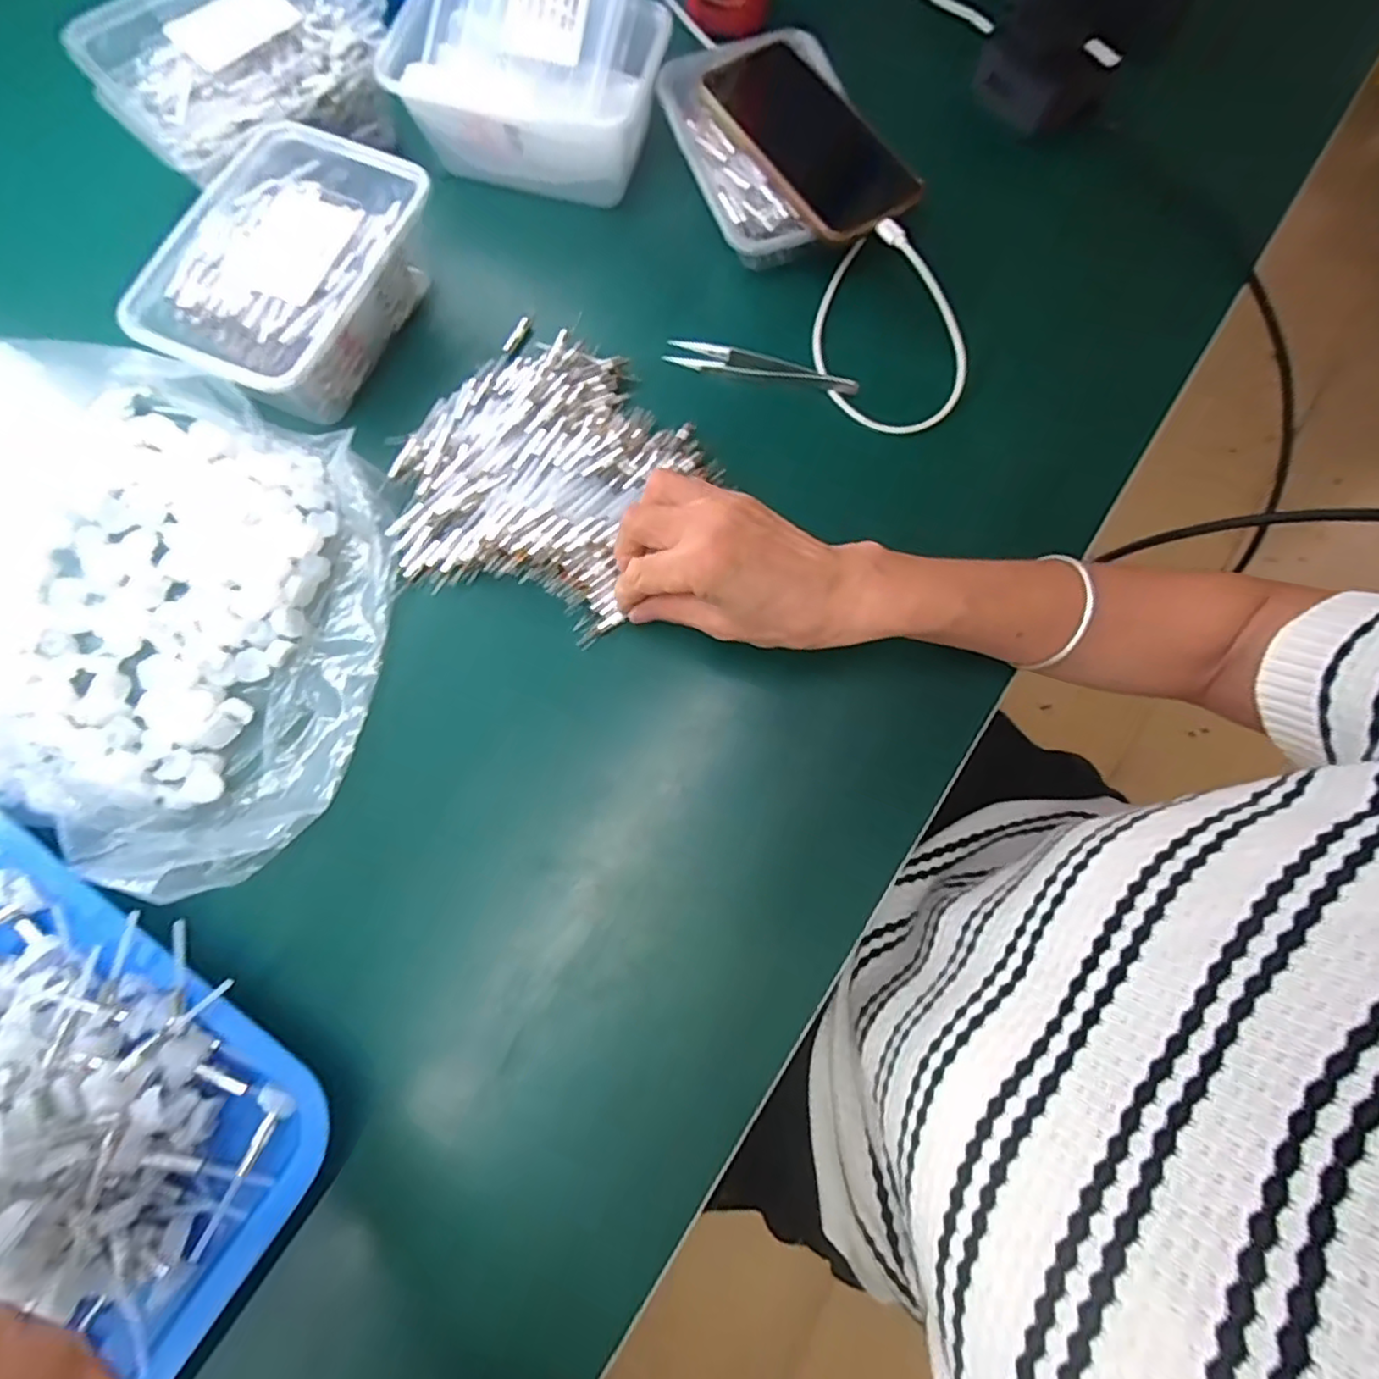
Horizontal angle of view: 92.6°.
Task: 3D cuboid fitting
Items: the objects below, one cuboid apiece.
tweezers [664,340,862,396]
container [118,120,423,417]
[{"bbox_3d":[0.046,-0.210,0.428,0.124,0.014,0.019,15,75,3],"label":"tweezers"},{"bbox_3d":[-0.246,-0.252,0.407,0.124,0.052,0.171,23,76,5],"label":"container"}]

